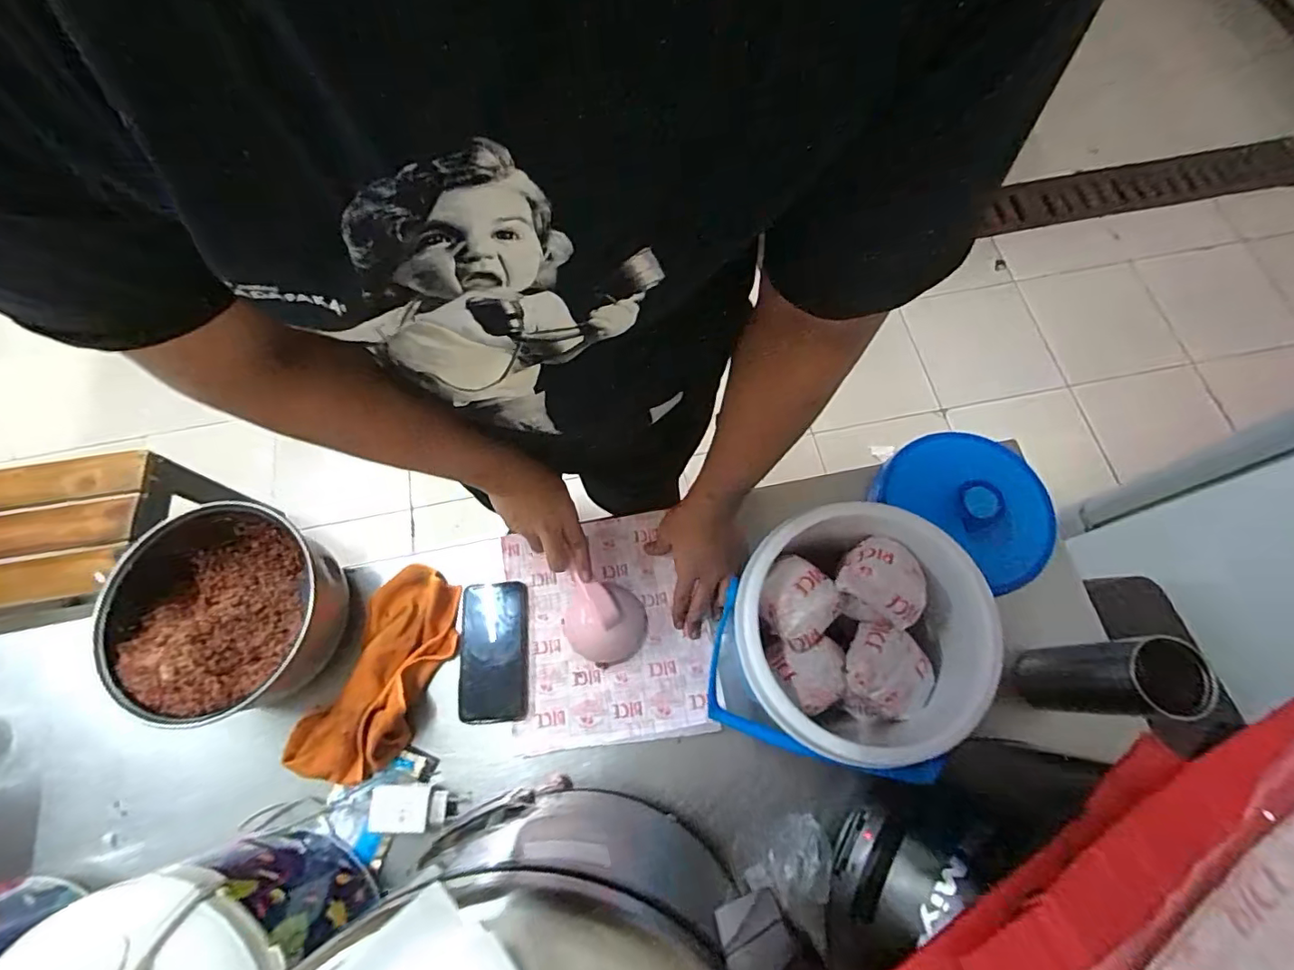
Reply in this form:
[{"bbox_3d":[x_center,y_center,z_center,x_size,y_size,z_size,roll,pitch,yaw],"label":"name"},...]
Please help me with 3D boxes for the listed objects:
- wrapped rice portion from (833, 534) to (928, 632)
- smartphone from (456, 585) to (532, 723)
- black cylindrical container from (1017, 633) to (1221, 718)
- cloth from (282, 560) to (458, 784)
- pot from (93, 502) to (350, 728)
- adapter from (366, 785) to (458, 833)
[{"bbox_3d":[0.221,0.085,0.508,0.074,0.044,0.064,34,74,12],"label":"wrapped rice portion"},{"bbox_3d":[-0.190,0.205,0.685,0.084,0.010,0.163,-5,70,-1],"label":"smartphone"},{"bbox_3d":[0.471,0.197,0.565,0.075,0.164,0.066,-3,70,0],"label":"black cylindrical container"},{"bbox_3d":[-0.316,0.223,0.654,0.117,0.055,0.249,23,72,9],"label":"cloth"},{"bbox_3d":[-0.486,0.146,0.634,0.214,0.127,0.221,0,70,1],"label":"pot"},{"bbox_3d":[-0.263,0.362,0.619,0.083,0.035,0.044,1,70,2],"label":"adapter"}]

